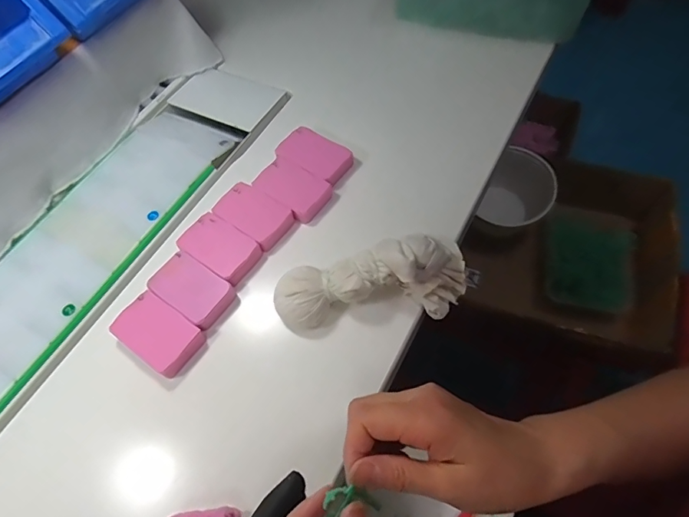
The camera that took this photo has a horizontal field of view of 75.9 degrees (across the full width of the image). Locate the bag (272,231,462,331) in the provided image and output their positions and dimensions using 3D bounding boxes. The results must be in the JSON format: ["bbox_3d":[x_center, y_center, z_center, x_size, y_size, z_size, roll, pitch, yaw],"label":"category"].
[{"bbox_3d":[0.022,0.017,0.364,0.157,0.048,0.055,-5,61,0],"label":"bag"}]

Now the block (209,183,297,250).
[{"bbox_3d":[-0.089,-0.043,0.430,0.072,0.011,0.046,33,67,18],"label":"block"}]

